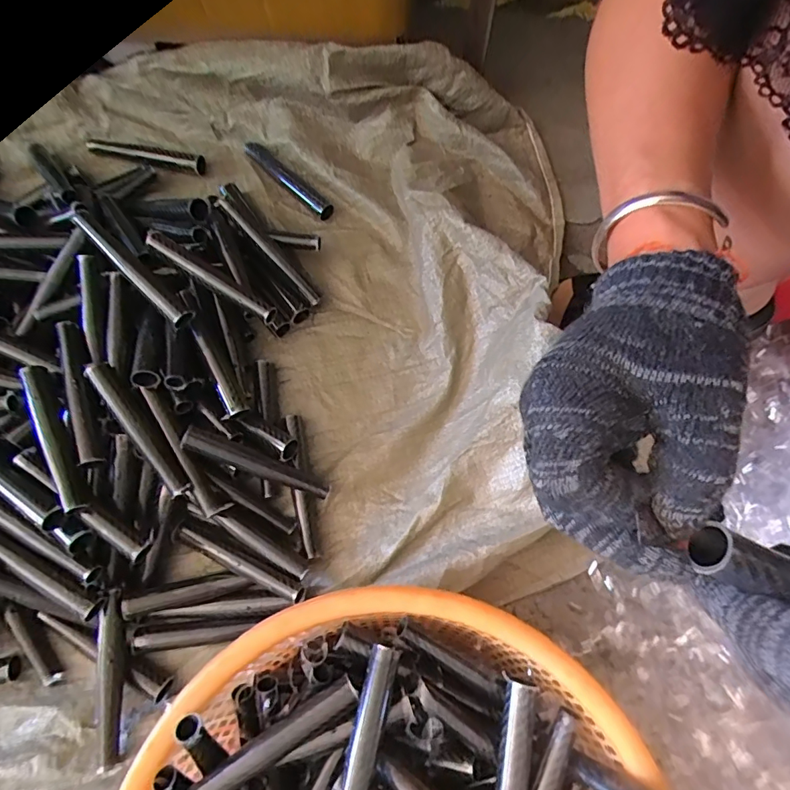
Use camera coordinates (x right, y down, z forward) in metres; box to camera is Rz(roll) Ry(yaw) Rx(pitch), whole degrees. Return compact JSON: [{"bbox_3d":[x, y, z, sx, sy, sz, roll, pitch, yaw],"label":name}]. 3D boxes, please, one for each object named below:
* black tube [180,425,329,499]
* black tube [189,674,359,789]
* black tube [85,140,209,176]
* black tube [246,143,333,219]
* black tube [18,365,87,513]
[{"bbox_3d":[-0.135,0.068,0.467,0.145,0.016,0.023,26,75,-15],"label":"black tube"},{"bbox_3d":[-0.099,0.263,0.351,0.156,0.026,0.020,-30,76,-8],"label":"black tube"},{"bbox_3d":[-0.319,-0.303,0.603,0.151,0.028,0.026,10,75,4],"label":"black tube"},{"bbox_3d":[-0.137,-0.275,0.607,0.151,0.019,0.023,42,79,11],"label":"black tube"},{"bbox_3d":[-0.317,0.038,0.440,0.020,0.016,0.150,-28,74,-9],"label":"black tube"}]

